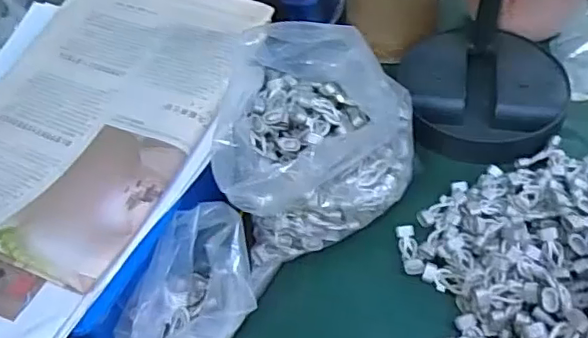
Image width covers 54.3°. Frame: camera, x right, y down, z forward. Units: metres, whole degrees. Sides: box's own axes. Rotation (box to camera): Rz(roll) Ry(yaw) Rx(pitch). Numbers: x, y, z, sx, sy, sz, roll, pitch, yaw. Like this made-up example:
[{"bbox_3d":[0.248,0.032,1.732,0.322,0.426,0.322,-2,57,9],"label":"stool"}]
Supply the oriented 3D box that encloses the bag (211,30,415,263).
[{"bbox_3d":[0.016,-0.027,0.442,0.148,0.131,0.130,-10,49,-2],"label":"bag"}]

